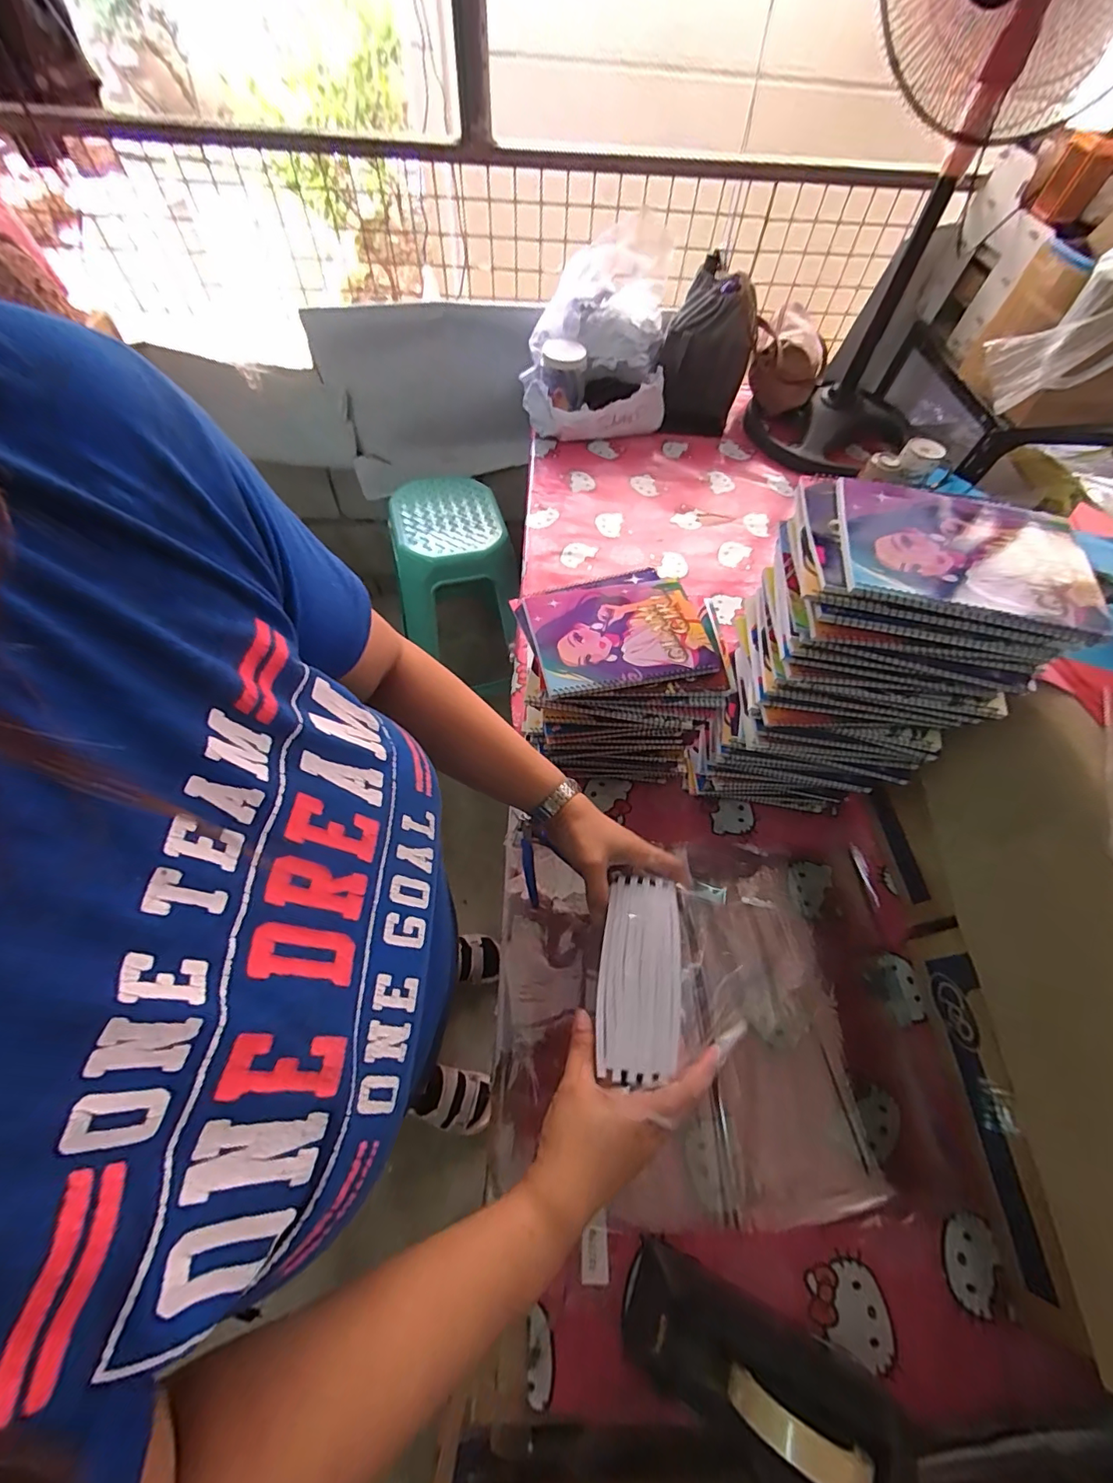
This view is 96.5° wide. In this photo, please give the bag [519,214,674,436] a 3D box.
[{"bbox_3d":[0.097,-0.927,1.150,0.324,0.283,0.372,4,59,-1],"label":"bag"}]

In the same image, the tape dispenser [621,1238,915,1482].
[{"bbox_3d":[0.163,0.513,0.397,0.201,0.145,0.074,21,60,9],"label":"tape dispenser"}]

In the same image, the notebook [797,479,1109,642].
[{"bbox_3d":[0.332,-0.163,0.424,0.226,0.022,0.143,14,59,5],"label":"notebook"}]

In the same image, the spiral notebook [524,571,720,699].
[{"bbox_3d":[0.075,-0.136,0.598,0.208,0.012,0.163,-12,61,-11],"label":"spiral notebook"}]

